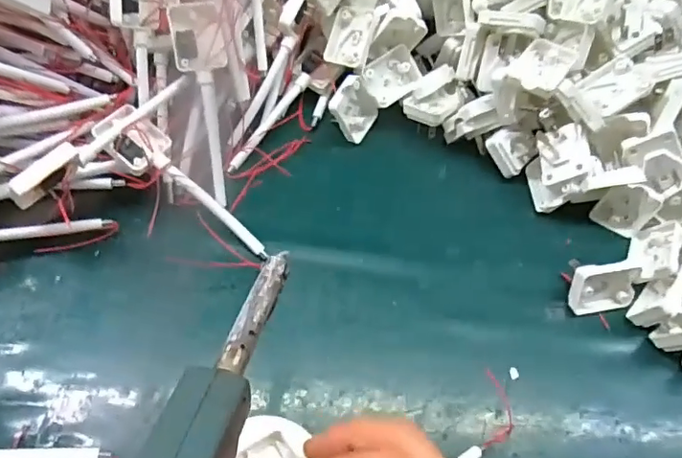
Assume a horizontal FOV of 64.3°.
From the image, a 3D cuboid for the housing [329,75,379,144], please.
[{"bbox_3d":[0.010,-0.101,0.461,0.016,0.050,0.042,14,62,38],"label":"housing"}]

